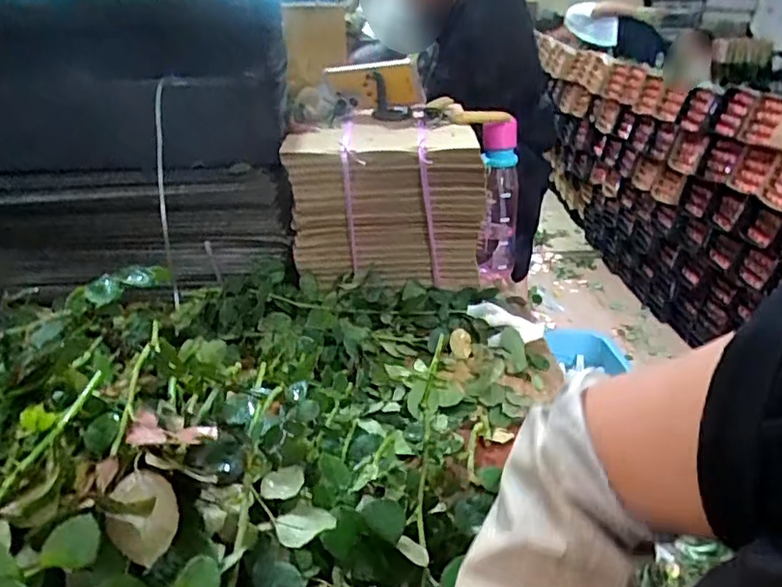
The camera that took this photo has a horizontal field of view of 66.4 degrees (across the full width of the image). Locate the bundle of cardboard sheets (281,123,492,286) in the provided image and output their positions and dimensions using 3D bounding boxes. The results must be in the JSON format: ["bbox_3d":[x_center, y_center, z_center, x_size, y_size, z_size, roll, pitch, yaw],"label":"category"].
[{"bbox_3d":[-0.001,-0.140,0.935,0.280,0.217,0.164,4,29,7],"label":"bundle of cardboard sheets"}]

